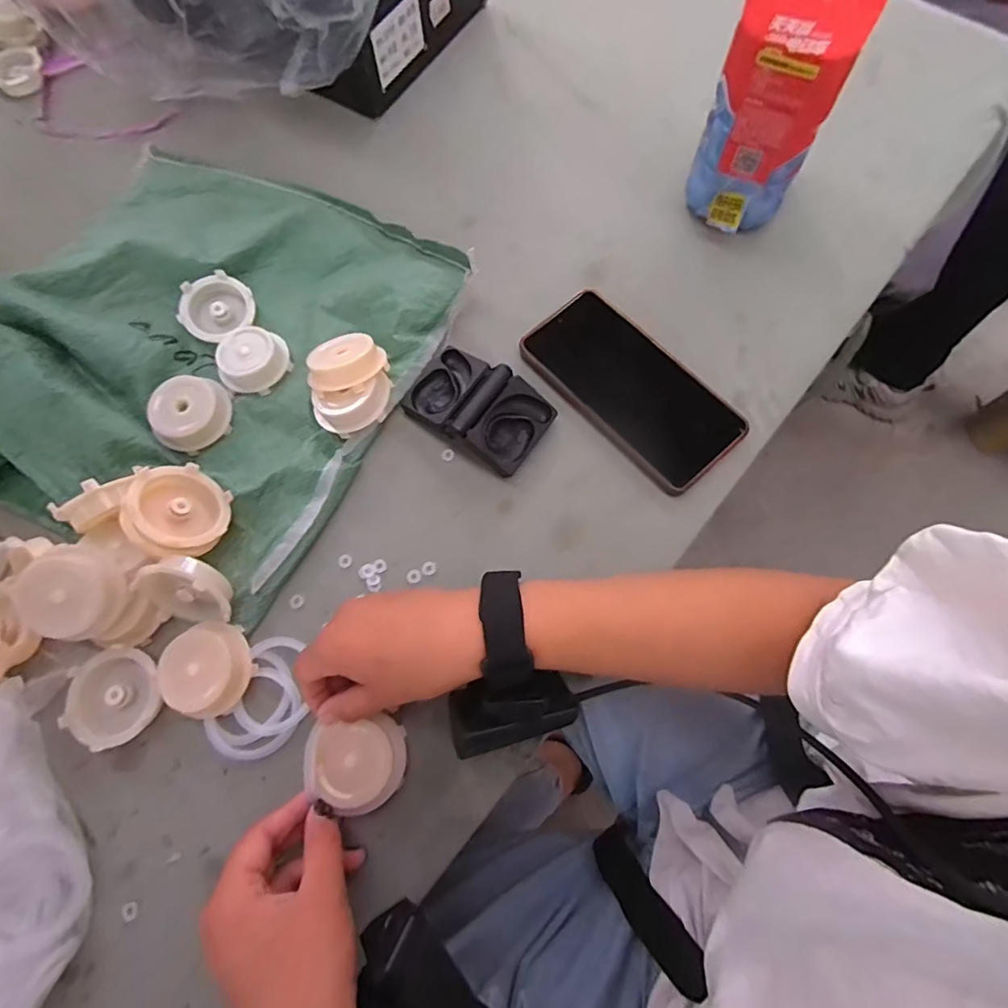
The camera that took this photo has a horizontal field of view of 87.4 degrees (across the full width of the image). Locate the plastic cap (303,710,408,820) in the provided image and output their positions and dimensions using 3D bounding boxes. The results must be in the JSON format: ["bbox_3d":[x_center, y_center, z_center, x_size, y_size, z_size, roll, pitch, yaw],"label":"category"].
[{"bbox_3d":[-0.089,0.158,0.318,0.057,0.017,0.050,-6,73,0],"label":"plastic cap"}]

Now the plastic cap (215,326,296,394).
[{"bbox_3d":[-0.193,-0.111,0.406,0.050,0.014,0.050,-1,73,2],"label":"plastic cap"}]

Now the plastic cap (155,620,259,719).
[{"bbox_3d":[-0.190,0.105,0.335,0.053,0.026,0.055,-1,73,2],"label":"plastic cap"}]

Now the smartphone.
[{"bbox_3d":[0.095,-0.088,0.391,0.081,0.006,0.164,-41,76,-10],"label":"smartphone"}]

